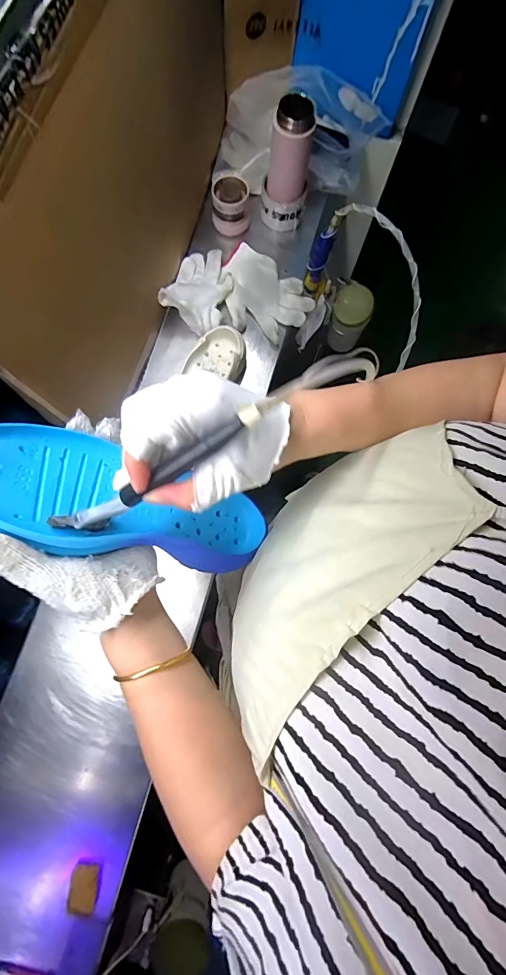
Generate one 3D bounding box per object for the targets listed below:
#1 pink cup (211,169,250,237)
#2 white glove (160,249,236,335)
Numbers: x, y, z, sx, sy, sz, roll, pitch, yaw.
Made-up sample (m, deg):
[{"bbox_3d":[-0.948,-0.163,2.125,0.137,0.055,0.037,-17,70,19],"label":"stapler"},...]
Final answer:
[{"bbox_3d":[-0.040,-0.512,0.717,0.065,0.052,0.078,1,77,0],"label":"pink cup"},{"bbox_3d":[-0.088,-0.351,0.680,0.101,0.056,0.158,16,77,3],"label":"white glove"}]

